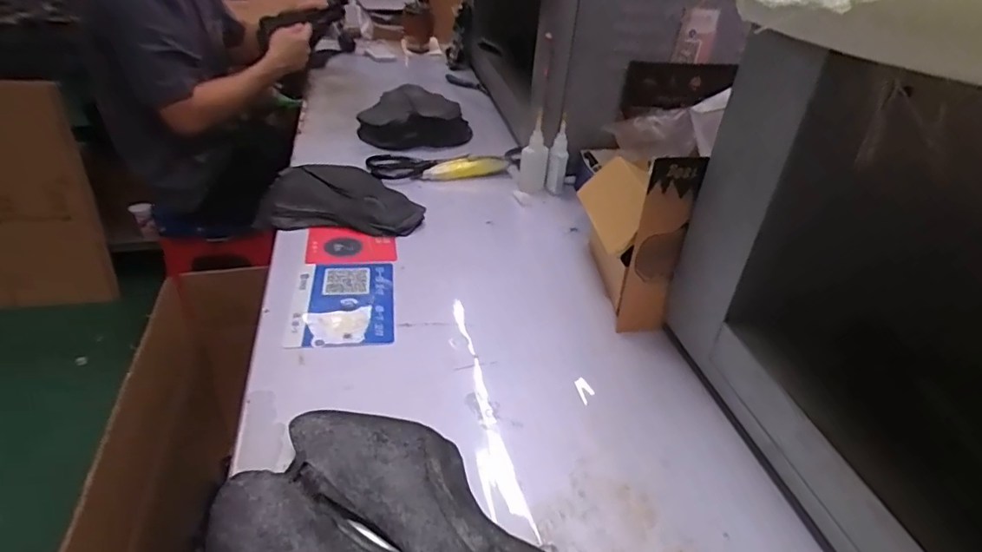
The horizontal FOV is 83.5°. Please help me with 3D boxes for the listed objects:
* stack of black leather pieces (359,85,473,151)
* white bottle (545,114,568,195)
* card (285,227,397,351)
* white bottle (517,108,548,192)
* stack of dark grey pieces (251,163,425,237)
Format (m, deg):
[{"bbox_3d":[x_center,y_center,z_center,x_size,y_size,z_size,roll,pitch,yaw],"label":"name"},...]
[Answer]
[{"bbox_3d":[-0.168,-0.336,1.120,0.209,0.055,0.260,-7,37,-15],"label":"stack of black leather pieces"},{"bbox_3d":[0.112,-0.198,0.921,0.029,0.119,0.037,9,36,6],"label":"white bottle"},{"bbox_3d":[-0.187,0.003,0.703,0.130,0.010,0.250,-5,37,-13],"label":"card"},{"bbox_3d":[0.073,-0.204,0.923,0.044,0.121,0.032,1,36,-4],"label":"white bottle"},{"bbox_3d":[-0.229,-0.129,0.871,0.241,0.022,0.210,2,35,-3],"label":"stack of dark grey pieces"}]

